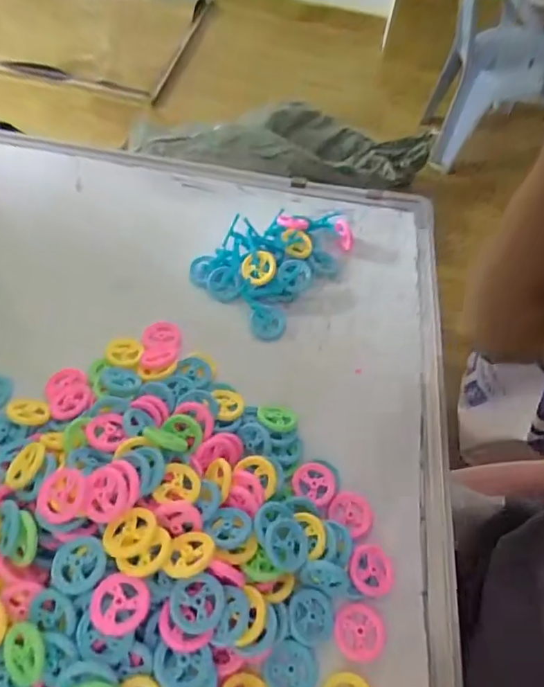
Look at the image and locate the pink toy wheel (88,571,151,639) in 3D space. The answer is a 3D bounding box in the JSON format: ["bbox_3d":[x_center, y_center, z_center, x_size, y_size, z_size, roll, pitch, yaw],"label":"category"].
[{"bbox_3d":[-0.078,0.134,0.264,0.029,0.004,0.028,2,54,-3],"label":"pink toy wheel"}]

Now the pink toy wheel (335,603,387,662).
[{"bbox_3d":[0.052,0.170,0.303,0.029,0.007,0.029,2,54,-3],"label":"pink toy wheel"}]

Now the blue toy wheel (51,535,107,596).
[{"bbox_3d":[-0.105,0.120,0.278,0.028,0.005,0.030,2,54,-3],"label":"blue toy wheel"}]

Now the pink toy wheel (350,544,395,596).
[{"bbox_3d":[0.062,0.141,0.318,0.028,0.008,0.028,2,54,-3],"label":"pink toy wheel"}]

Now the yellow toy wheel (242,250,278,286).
[{"bbox_3d":[-0.011,-0.065,0.441,0.030,0.010,0.028,-2,78,10],"label":"yellow toy wheel"}]

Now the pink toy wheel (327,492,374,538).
[{"bbox_3d":[0.054,0.112,0.343,0.030,0.008,0.026,31,58,17],"label":"pink toy wheel"}]

